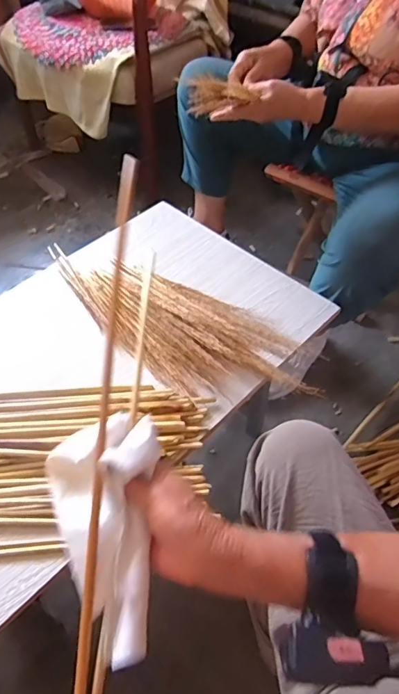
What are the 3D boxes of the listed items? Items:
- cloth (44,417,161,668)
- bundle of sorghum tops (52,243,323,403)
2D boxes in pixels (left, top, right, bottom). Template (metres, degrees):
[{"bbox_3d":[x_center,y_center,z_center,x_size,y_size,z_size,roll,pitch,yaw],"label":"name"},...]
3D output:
[{"bbox_3d":[-0.071,0.143,0.385,0.090,0.043,0.185,-9,66,-6],"label":"cloth"},{"bbox_3d":[-0.061,-0.059,0.814,0.502,0.052,0.197,31,59,23],"label":"bundle of sorghum tops"}]

